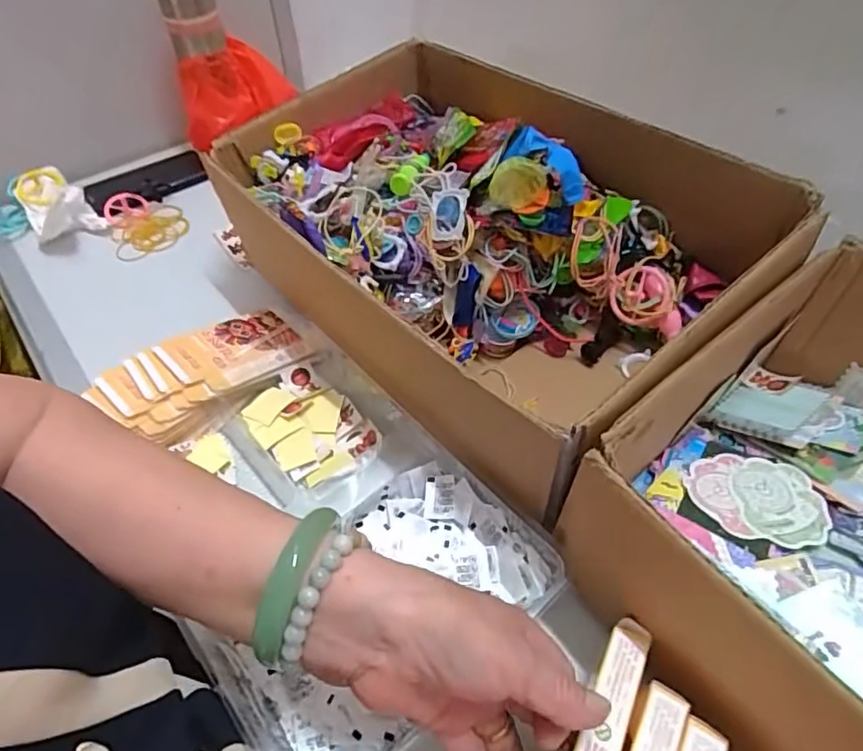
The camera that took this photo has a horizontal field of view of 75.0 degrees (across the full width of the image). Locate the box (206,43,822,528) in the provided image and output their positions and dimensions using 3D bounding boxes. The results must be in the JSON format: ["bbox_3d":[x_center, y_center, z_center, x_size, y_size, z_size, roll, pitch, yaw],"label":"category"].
[{"bbox_3d":[0.032,-0.119,0.507,0.288,0.161,0.452,-35,57,-25],"label":"box"}]

